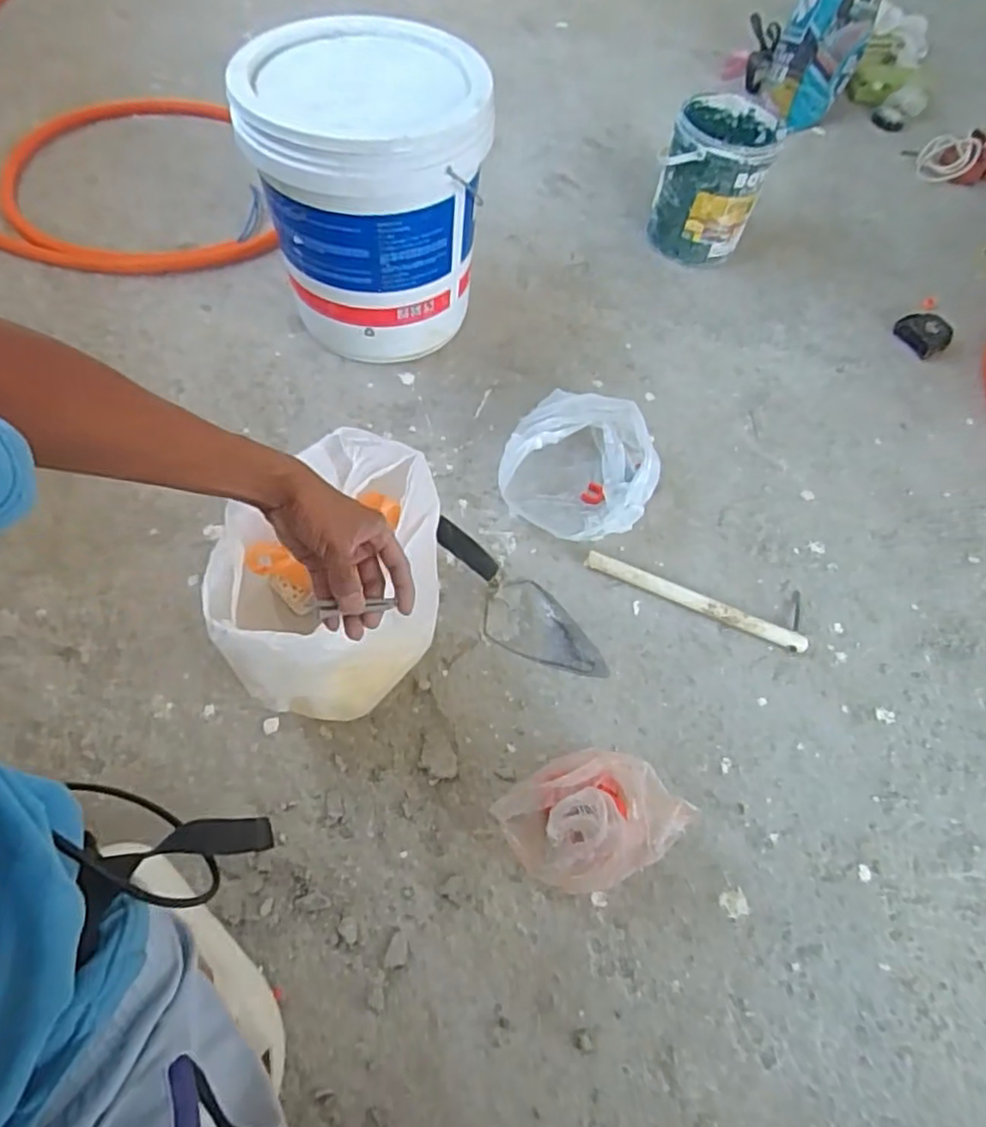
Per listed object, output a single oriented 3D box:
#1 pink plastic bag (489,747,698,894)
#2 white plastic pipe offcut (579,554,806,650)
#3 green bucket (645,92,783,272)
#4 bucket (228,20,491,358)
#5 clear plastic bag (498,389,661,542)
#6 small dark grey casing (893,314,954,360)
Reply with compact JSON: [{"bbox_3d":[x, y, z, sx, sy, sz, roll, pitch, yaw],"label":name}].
[{"bbox_3d":[0.088,0.241,0.635,0.140,0.104,0.122,-26,65,-19],"label":"pink plastic bag"},{"bbox_3d":[0.244,0.047,0.816,0.274,0.024,0.024,20,60,7],"label":"white plastic pipe offcut"},{"bbox_3d":[0.376,-0.653,1.156,0.165,0.192,0.185,24,60,10],"label":"green bucket"},{"bbox_3d":[-0.159,-0.482,0.922,0.278,0.330,0.296,2,59,-4],"label":"bucket"},{"bbox_3d":[0.114,-0.123,0.875,0.194,0.083,0.185,29,61,12],"label":"clear plastic bag"},{"bbox_3d":[0.710,-0.380,1.105,0.068,0.031,0.079,-22,64,-17],"label":"small dark grey casing"}]

